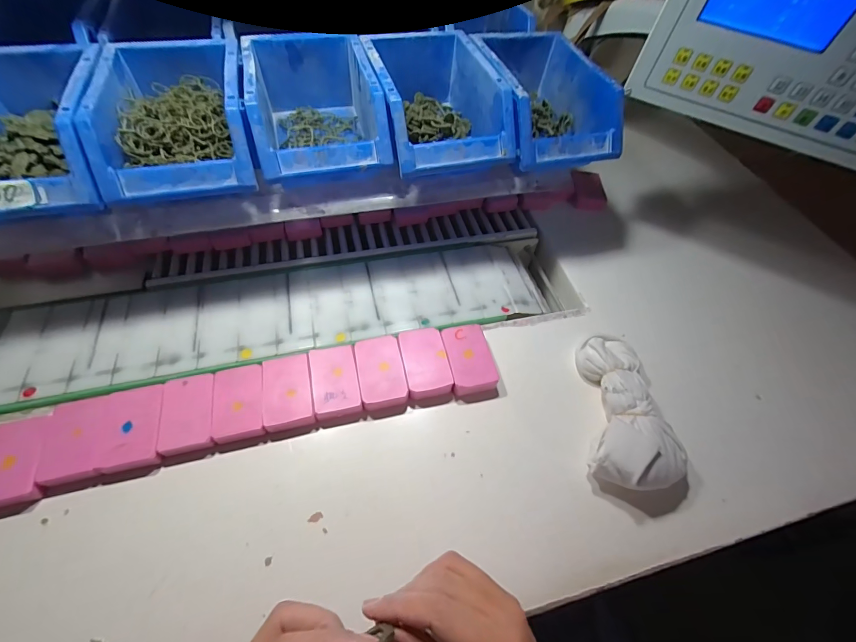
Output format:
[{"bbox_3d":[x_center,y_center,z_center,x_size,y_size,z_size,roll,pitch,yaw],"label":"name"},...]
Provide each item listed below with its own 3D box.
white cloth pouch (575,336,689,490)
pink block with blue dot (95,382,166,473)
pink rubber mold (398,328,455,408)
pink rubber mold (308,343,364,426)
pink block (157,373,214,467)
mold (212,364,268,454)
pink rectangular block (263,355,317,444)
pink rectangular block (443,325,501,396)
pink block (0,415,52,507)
[{"bbox_3d":[0.198,0.083,0.373,0.085,0.048,0.160,9,57,1],"label":"white cloth pouch"},{"bbox_3d":[-0.262,0.095,0.340,0.046,0.016,0.071,-11,58,-12],"label":"pink block with blue dot"},{"bbox_3d":[-0.003,0.046,0.393,0.045,0.017,0.078,-9,58,-10],"label":"pink rubber mold"},{"bbox_3d":[-0.091,0.062,0.376,0.044,0.017,0.076,-10,58,-11],"label":"pink rubber mold"},{"bbox_3d":[-0.220,0.089,0.350,0.044,0.017,0.074,-12,59,-12],"label":"pink block"},{"bbox_3d":[-0.178,0.080,0.360,0.044,0.017,0.076,-9,58,-11],"label":"mold"},{"bbox_3d":[-0.134,0.071,0.367,0.044,0.015,0.077,-10,58,-11],"label":"pink rectangular block"},{"bbox_3d":[0.044,0.042,0.404,0.047,0.021,0.074,-7,58,-9],"label":"pink rectangular block"},{"bbox_3d":[-0.344,0.119,0.319,0.046,0.021,0.069,-11,58,-12],"label":"pink block"}]

